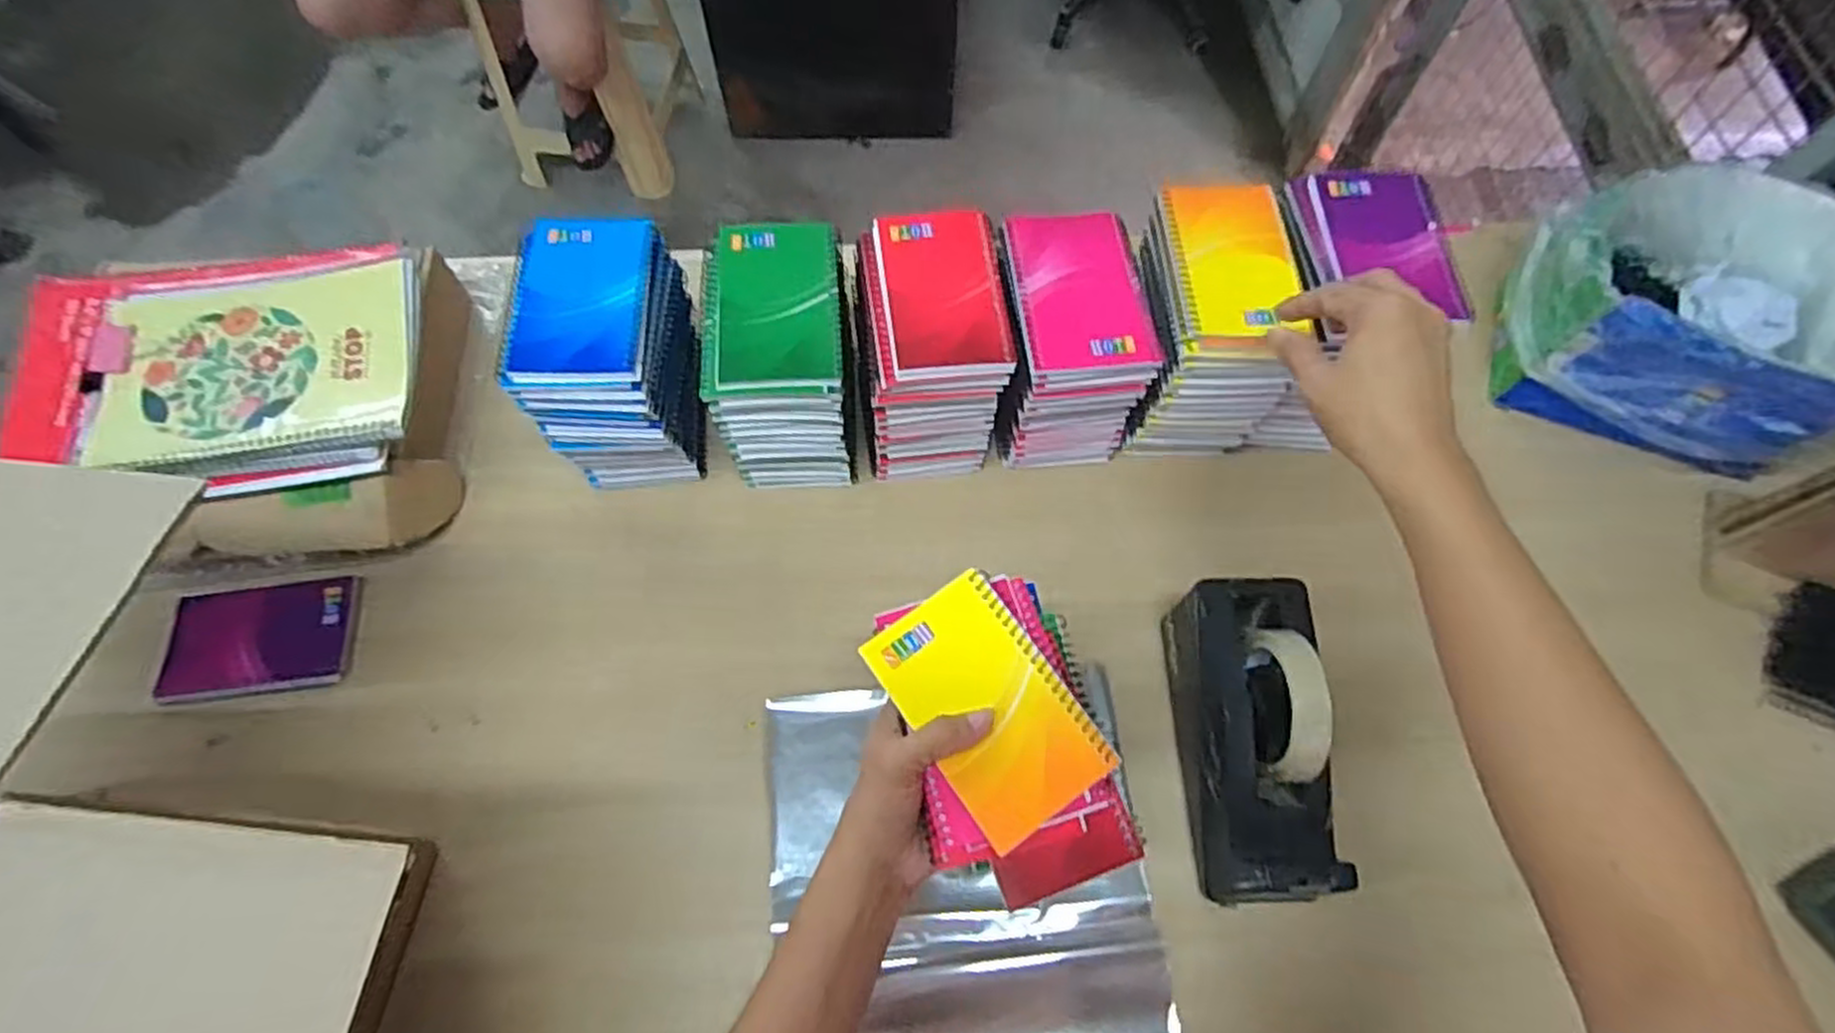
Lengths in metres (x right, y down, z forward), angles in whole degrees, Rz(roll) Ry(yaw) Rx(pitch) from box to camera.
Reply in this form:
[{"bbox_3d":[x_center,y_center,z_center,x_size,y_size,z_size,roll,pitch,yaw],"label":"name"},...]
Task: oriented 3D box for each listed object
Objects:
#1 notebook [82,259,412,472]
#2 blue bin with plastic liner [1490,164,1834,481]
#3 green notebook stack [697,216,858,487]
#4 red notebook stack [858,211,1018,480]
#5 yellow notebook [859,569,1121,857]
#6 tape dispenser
[{"bbox_3d":[-0.482,-0.110,0.573,0.210,0.024,0.160,-11,66,-5],"label":"notebook"},{"bbox_3d":[0.629,-0.171,0.651,0.237,0.129,0.226,25,68,10],"label":"blue bin with plastic liner"},{"bbox_3d":[-0.099,-0.104,0.603,0.093,0.185,0.132,-4,65,-2],"label":"green notebook stack"},{"bbox_3d":[0.009,-0.119,0.605,0.098,0.167,0.134,-6,66,-3],"label":"red notebook stack"},{"bbox_3d":[0.038,0.100,0.425,0.081,0.008,0.129,-31,69,-14],"label":"yellow notebook"},{"bbox_3d":[0.225,0.148,0.526,0.078,0.121,0.203,-1,65,-1],"label":"tape dispenser"}]

